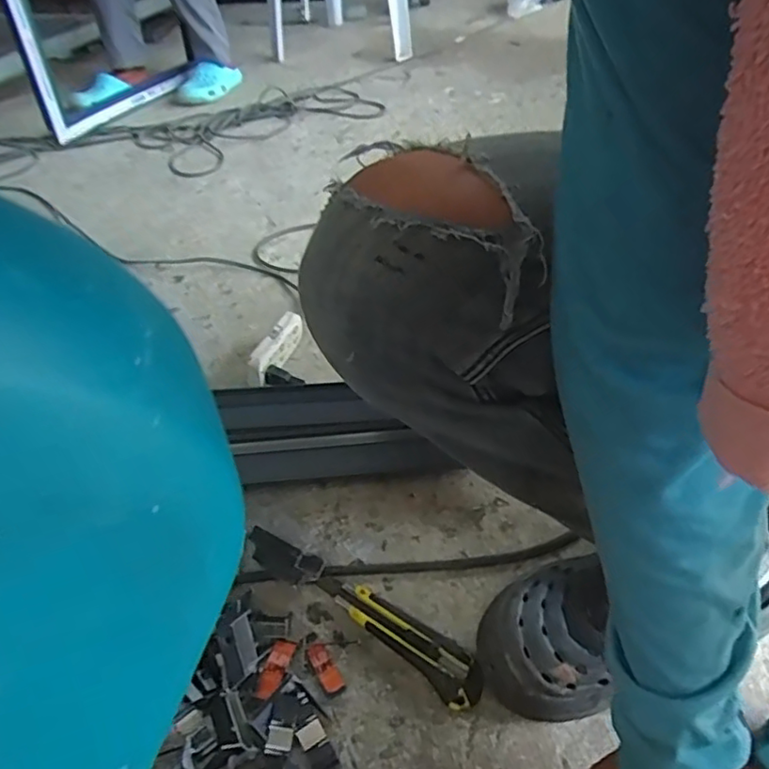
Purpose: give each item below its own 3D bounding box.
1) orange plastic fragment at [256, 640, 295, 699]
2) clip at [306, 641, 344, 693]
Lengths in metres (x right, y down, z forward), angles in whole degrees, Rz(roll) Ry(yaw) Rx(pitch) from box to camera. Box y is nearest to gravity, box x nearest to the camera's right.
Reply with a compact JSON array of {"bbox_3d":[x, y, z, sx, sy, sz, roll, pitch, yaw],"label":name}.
[{"bbox_3d":[-0.095,0.246,0.538,0.019,0.004,0.051,24,47,3],"label":"orange plastic fragment"},{"bbox_3d":[-0.053,0.244,0.536,0.017,0.004,0.046,-25,46,-20],"label":"clip"}]

